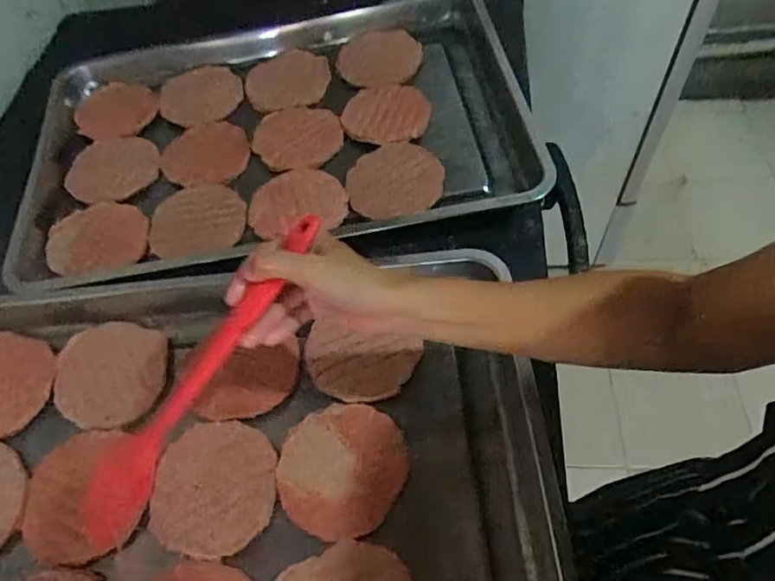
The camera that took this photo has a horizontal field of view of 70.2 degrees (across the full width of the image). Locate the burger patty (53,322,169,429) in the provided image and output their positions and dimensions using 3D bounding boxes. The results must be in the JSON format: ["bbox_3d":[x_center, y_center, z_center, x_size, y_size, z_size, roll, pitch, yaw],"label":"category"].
[{"bbox_3d":[-0.274,0.081,0.543,0.107,0.007,0.104,-3,57,5],"label":"burger patty"}]

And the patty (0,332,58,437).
[{"bbox_3d":[-0.385,0.090,0.546,0.101,0.009,0.109,-2,57,5],"label":"patty"}]

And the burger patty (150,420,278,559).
[{"bbox_3d":[-0.149,0.169,0.478,0.105,0.010,0.108,-3,57,5],"label":"burger patty"}]

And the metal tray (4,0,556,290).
[{"bbox_3d":[-0.142,-0.202,0.689,0.594,0.077,0.408,-9,58,-2],"label":"metal tray"}]

